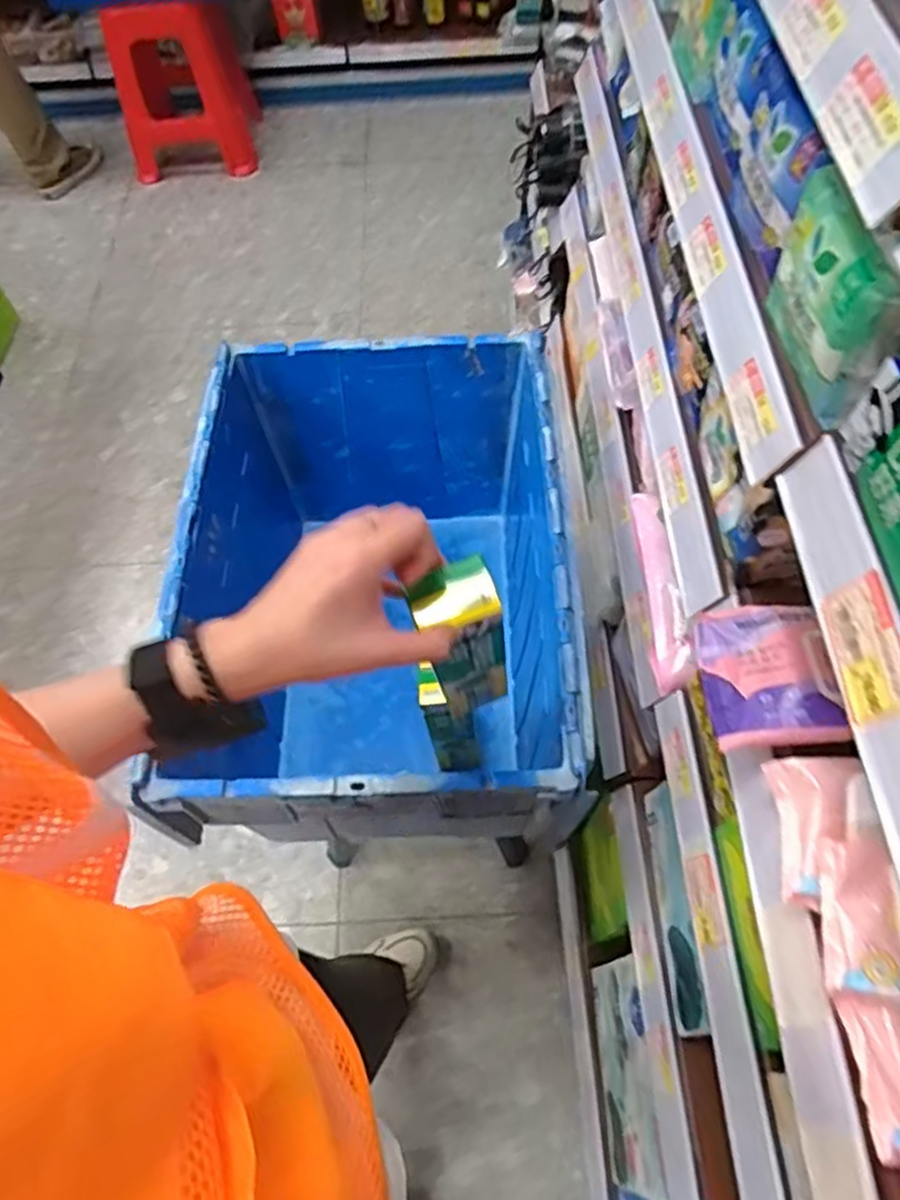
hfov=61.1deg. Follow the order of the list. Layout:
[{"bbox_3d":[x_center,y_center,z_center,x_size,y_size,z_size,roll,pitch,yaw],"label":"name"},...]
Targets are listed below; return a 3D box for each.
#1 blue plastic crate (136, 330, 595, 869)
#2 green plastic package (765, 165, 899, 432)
[{"bbox_3d":[-0.080,0.003,0.940,0.442,0.369,0.586,5,63,3],"label":"blue plastic crate"},{"bbox_3d":[0.217,-0.170,0.428,0.031,0.094,0.109,-5,62,-2],"label":"green plastic package"}]

